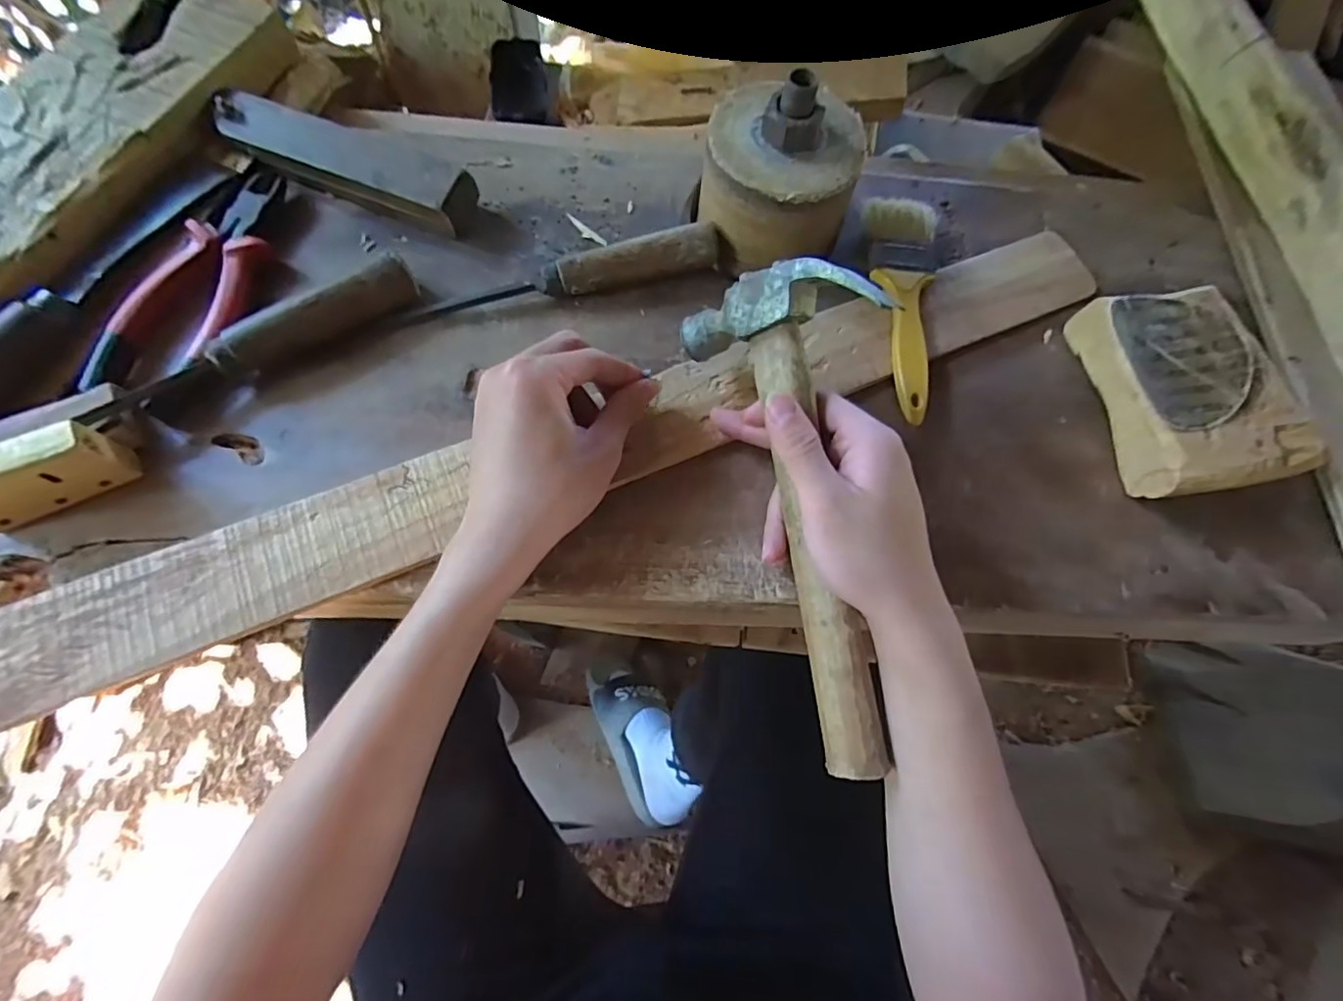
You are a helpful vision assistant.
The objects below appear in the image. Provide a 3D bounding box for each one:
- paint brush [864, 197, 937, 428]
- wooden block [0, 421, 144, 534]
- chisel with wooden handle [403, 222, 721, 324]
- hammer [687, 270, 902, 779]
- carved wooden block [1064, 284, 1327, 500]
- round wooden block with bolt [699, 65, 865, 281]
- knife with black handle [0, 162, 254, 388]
[{"bbox_3d":[0.160,-0.133,0.387,0.050,0.020,0.175,7,71,-3],"label":"paint brush"},{"bbox_3d":[-0.345,-0.012,0.304,0.080,0.051,0.017,-28,72,-13],"label":"wooden block"},{"bbox_3d":[-0.069,-0.151,0.377,0.206,0.030,0.024,-11,72,-9],"label":"chisel with wooden handle"},{"bbox_3d":[0.084,0.011,0.310,0.031,0.113,0.276,-13,91,-48],"label":"hammer"},{"bbox_3d":[0.325,-0.071,0.360,0.103,0.049,0.138,-11,72,-6],"label":"carved wooden block"},{"bbox_3d":[0.071,-0.214,0.370,0.095,0.097,0.095,2,71,-5],"label":"round wooden block with bolt"},{"bbox_3d":[-0.366,-0.126,0.348,0.025,0.027,0.265,29,71,5],"label":"knife with black handle"}]

